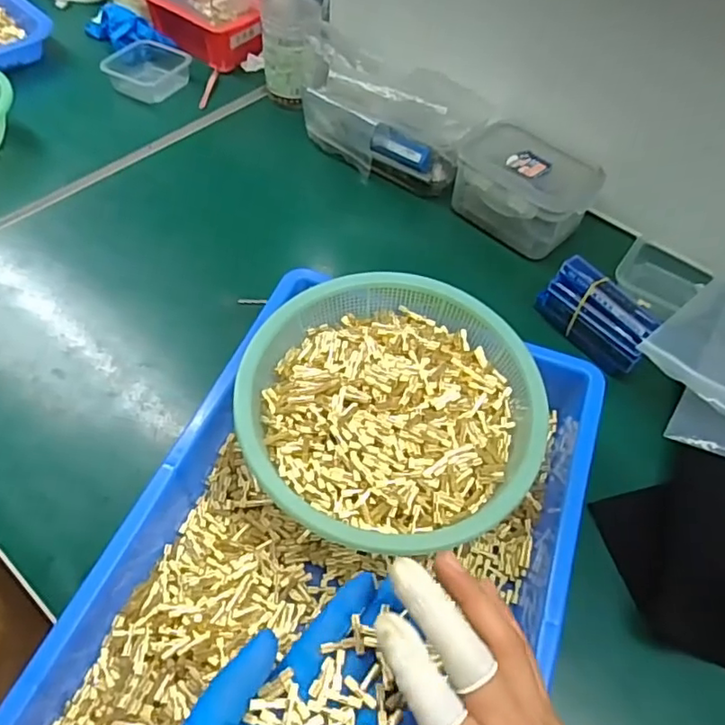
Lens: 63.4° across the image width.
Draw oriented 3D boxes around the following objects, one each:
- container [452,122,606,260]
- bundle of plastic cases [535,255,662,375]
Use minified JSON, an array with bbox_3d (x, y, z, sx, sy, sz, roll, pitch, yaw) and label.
[{"bbox_3d":[0.153,-0.165,0.568,0.129,0.064,0.095,32,59,17],"label":"container"},{"bbox_3d":[0.193,-0.037,0.486,0.029,0.057,0.093,-30,62,-22],"label":"bundle of plastic cases"}]

